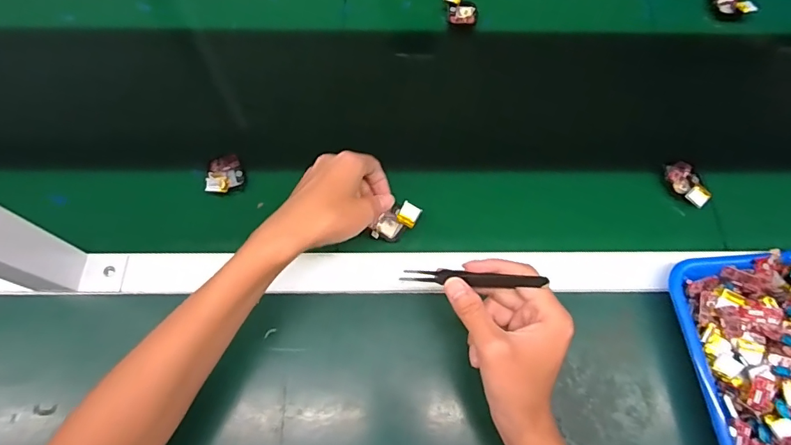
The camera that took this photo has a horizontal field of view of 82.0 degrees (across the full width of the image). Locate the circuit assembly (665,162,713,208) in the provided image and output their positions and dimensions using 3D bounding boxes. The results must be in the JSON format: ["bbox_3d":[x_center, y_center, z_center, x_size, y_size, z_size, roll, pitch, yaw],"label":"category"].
[{"bbox_3d":[0.321,-0.041,0.501,0.032,0.016,0.055,-16,69,-8],"label":"circuit assembly"}]

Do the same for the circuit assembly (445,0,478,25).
[{"bbox_3d":[0.085,-0.279,0.590,0.037,0.015,0.045,-9,68,-5],"label":"circuit assembly"}]

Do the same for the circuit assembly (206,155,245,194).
[{"bbox_3d":[-0.182,-0.051,0.491,0.037,0.025,0.043,-10,68,-6],"label":"circuit assembly"}]

